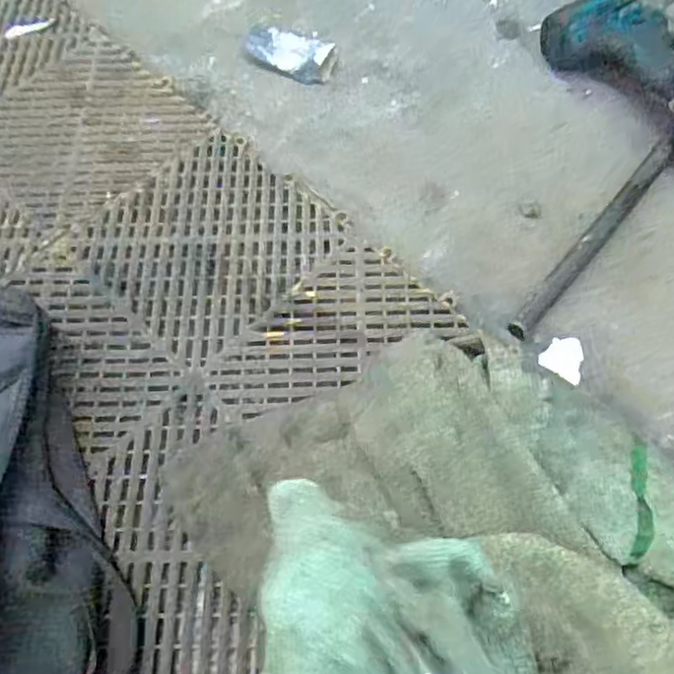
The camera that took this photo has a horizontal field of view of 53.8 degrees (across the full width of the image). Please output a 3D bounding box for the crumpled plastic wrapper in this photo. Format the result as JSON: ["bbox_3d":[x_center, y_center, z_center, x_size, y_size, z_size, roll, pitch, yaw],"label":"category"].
[{"bbox_3d":[-0.050,-0.311,0.726,0.097,0.028,0.046,22,67,12],"label":"crumpled plastic wrapper"}]

